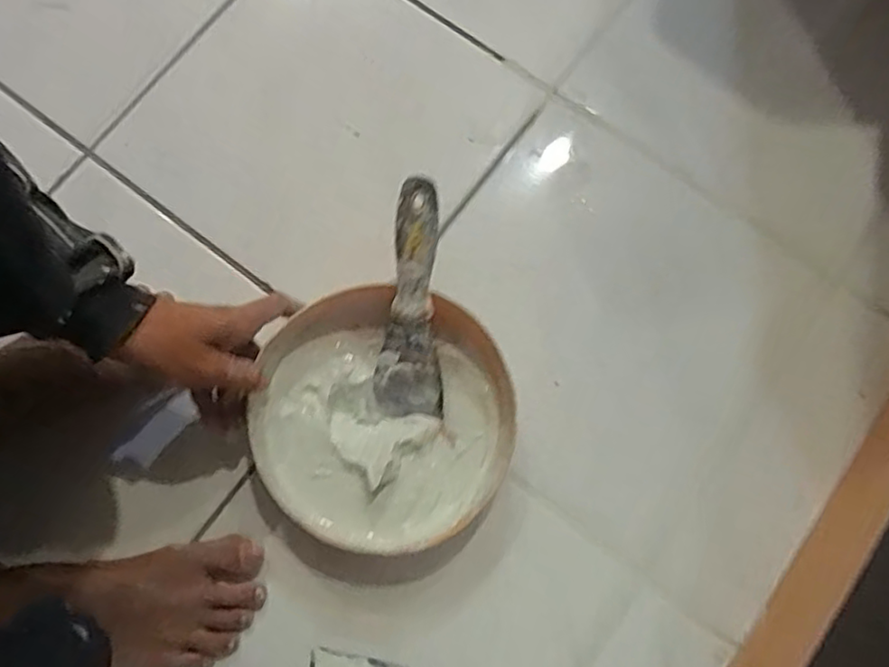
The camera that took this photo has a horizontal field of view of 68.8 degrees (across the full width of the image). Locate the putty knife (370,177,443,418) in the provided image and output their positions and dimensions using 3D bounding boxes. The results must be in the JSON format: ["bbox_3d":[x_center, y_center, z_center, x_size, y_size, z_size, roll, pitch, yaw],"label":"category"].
[{"bbox_3d":[-0.025,-0.022,0.505,0.052,0.018,0.185,5,108,1],"label":"putty knife"}]

